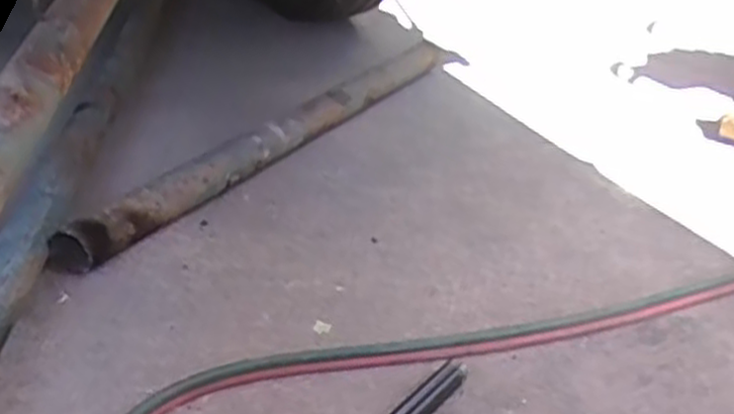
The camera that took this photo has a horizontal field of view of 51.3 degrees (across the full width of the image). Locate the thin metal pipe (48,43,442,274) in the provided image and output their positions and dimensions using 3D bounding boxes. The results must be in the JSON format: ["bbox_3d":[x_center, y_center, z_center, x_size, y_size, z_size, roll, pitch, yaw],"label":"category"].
[{"bbox_3d":[-0.102,-0.139,1.279,0.057,0.055,0.985,19,32,22],"label":"thin metal pipe"}]

